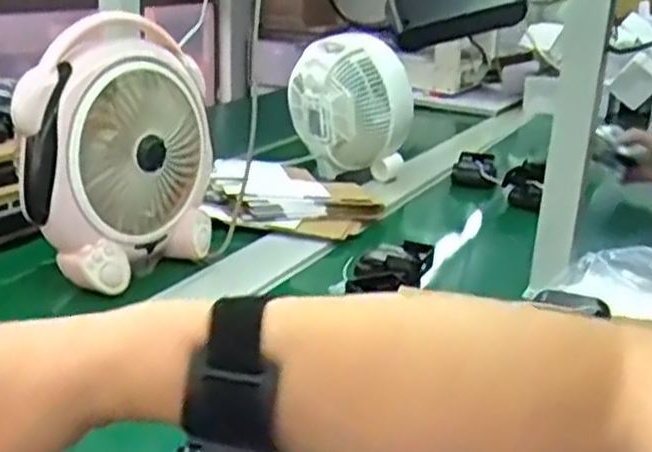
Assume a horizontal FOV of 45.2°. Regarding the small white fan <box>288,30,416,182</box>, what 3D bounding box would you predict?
[{"bbox_3d":[0.042,-0.201,1.292,0.207,0.236,0.128,20,25,40],"label":"small white fan"}]

